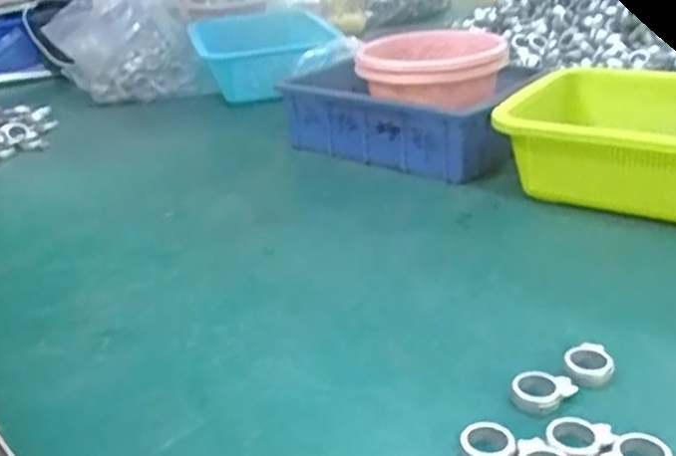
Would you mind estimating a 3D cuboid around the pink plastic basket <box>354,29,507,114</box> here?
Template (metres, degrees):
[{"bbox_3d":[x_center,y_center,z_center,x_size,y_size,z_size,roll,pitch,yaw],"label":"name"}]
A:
[{"bbox_3d":[0.099,-0.166,0.767,0.151,0.055,0.135,-15,26,-22],"label":"pink plastic basket"}]

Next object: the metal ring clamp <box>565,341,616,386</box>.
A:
[{"bbox_3d":[0.141,0.077,0.413,0.024,0.010,0.028,-7,24,-5],"label":"metal ring clamp"}]

